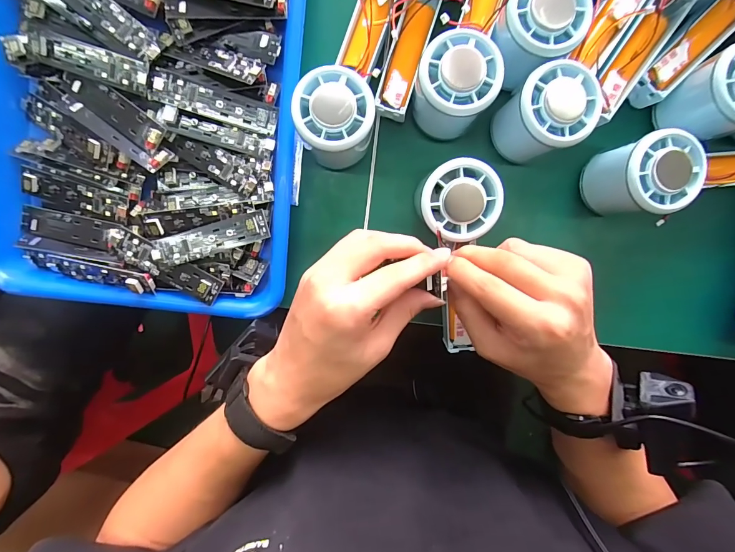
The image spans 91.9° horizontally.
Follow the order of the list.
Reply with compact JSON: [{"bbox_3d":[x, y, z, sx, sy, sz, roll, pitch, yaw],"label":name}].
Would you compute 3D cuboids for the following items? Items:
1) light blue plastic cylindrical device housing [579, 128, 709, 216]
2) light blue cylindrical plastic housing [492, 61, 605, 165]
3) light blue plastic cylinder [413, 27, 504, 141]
[{"bbox_3d":[0.207,-0.076,0.277,0.060,0.063,0.055,0,96,0],"label":"light blue plastic cylindrical device housing"},{"bbox_3d":[0.131,-0.120,0.272,0.057,0.060,0.054,0,96,0],"label":"light blue cylindrical plastic housing"},{"bbox_3d":[0.064,-0.141,0.273,0.055,0.062,0.058,0,96,0],"label":"light blue plastic cylinder"}]

